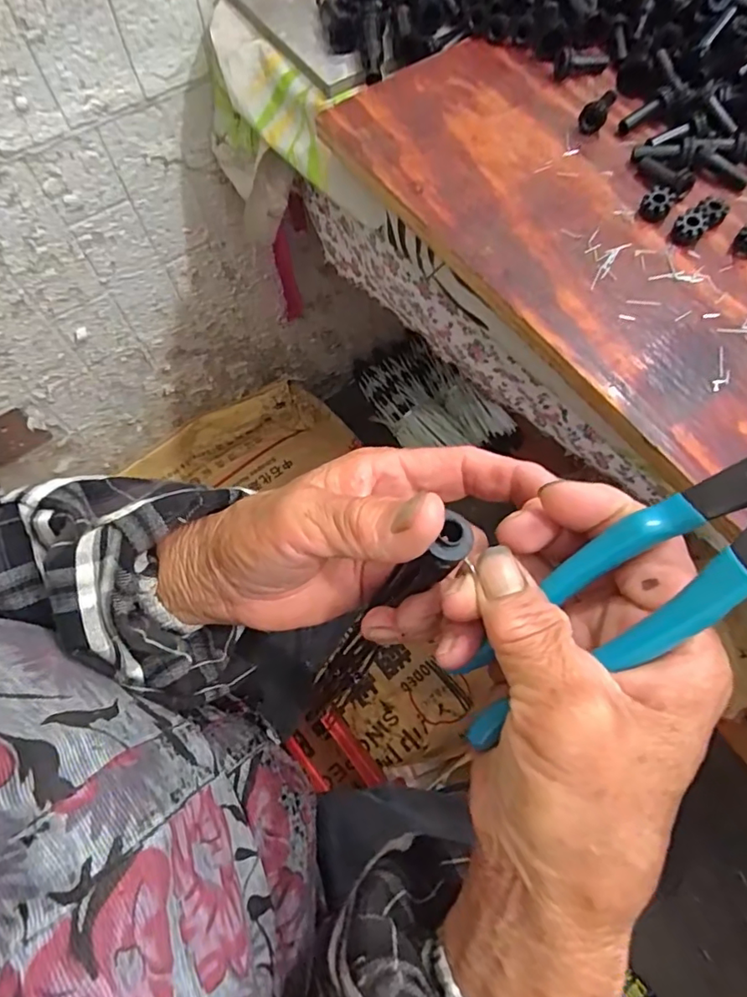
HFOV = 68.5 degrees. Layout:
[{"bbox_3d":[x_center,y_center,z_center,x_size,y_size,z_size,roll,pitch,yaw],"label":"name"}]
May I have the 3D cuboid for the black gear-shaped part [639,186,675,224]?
[{"bbox_3d":[0.188,-0.196,0.363,0.018,0.014,0.019,25,66,13],"label":"black gear-shaped part"}]

